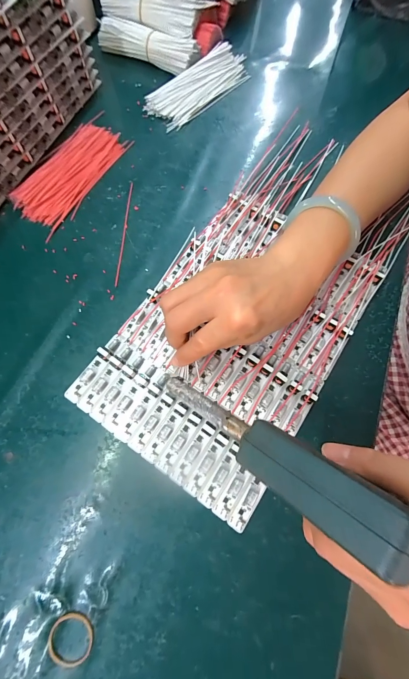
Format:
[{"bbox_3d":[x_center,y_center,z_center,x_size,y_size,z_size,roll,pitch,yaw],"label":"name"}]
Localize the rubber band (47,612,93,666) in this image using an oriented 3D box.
[{"bbox_3d":[-0.096,0.216,0.198,0.031,0.004,0.029,15,72,4],"label":"rubber band"}]

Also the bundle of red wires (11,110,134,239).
[{"bbox_3d":[-0.163,-0.208,0.337,0.075,0.011,0.165,25,73,7],"label":"bundle of red wires"}]

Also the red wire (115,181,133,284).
[{"bbox_3d":[-0.091,-0.124,0.315,0.004,0.004,0.141,3,71,0],"label":"red wire"}]

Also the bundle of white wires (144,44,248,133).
[{"bbox_3d":[-0.008,-0.356,0.383,0.068,0.023,0.159,43,76,12],"label":"bundle of white wires"}]

